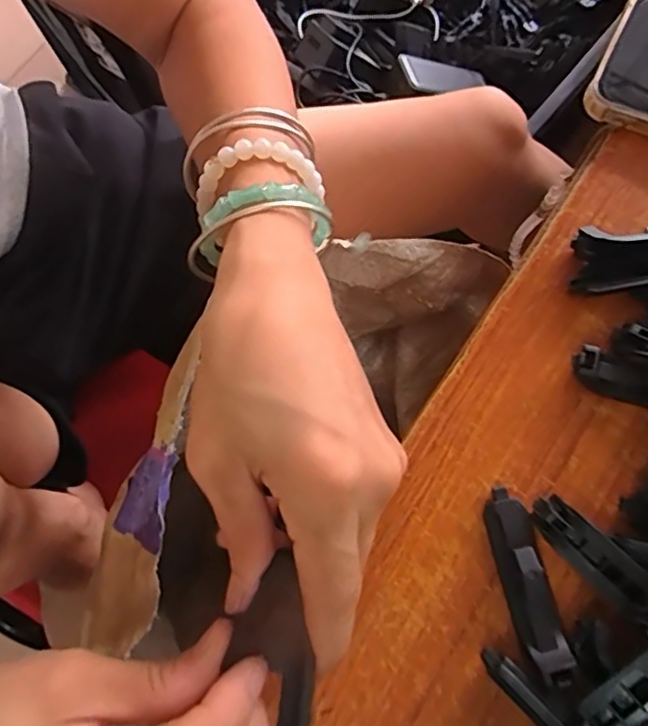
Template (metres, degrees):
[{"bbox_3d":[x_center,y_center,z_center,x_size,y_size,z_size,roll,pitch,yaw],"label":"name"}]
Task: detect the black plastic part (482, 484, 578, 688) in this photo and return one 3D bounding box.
[{"bbox_3d":[0.084,0.090,0.236,0.018,0.017,0.073,-10,74,-1],"label":"black plastic part"}]

